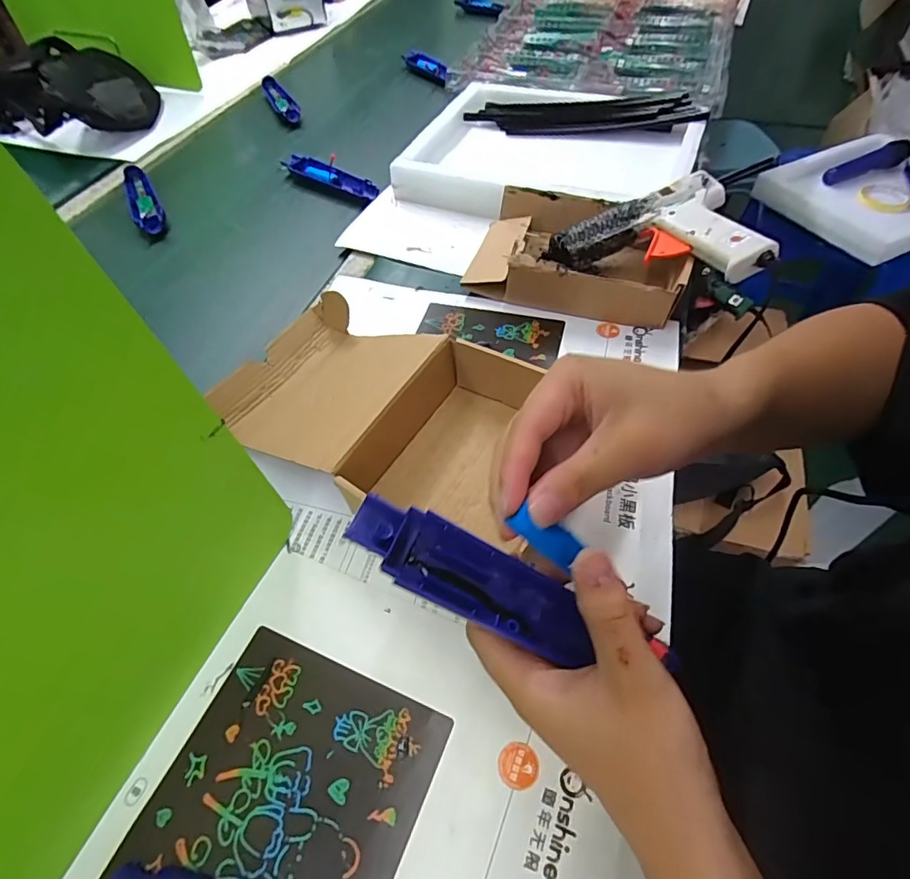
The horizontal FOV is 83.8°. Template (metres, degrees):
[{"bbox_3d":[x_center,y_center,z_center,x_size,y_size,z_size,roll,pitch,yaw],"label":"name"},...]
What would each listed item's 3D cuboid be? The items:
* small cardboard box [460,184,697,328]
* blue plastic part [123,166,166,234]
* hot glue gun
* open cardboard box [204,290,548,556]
[{"bbox_3d":[0.131,-0.201,0.548,0.217,0.063,0.153,16,57,13],"label":"small cardboard box"},{"bbox_3d":[-0.427,-0.327,0.689,0.037,0.016,0.171,-25,58,-16],"label":"blue plastic part"},{"bbox_3d":[0.210,-0.215,0.508,0.211,0.030,0.119,19,70,35],"label":"hot glue gun"},{"bbox_3d":[-0.069,-0.026,0.421,0.274,0.047,0.168,25,59,18],"label":"open cardboard box"}]

